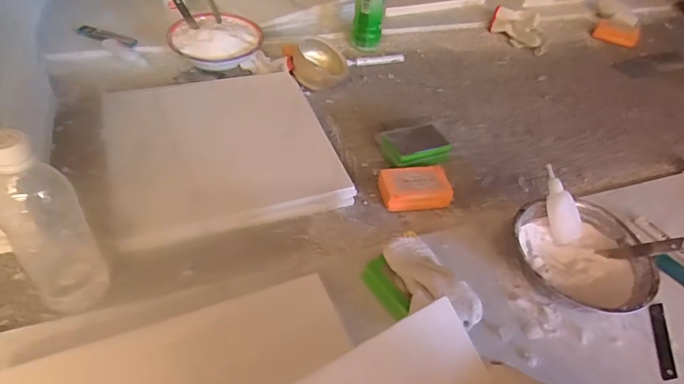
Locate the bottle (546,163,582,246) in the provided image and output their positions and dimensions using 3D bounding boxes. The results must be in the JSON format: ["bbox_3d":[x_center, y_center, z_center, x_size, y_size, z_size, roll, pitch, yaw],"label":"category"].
[{"bbox_3d":[0.279,0.017,0.567,0.030,0.102,0.026,-24,10,-28],"label":"bottle"}]

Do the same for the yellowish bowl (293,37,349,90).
[{"bbox_3d":[-0.041,-0.226,0.792,0.096,0.049,0.096,40,43,-1],"label":"yellowish bowl"}]

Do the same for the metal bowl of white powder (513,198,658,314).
[{"bbox_3d":[0.292,0.081,0.548,0.148,0.052,0.161,-22,50,-27],"label":"metal bowl of white powder"}]

